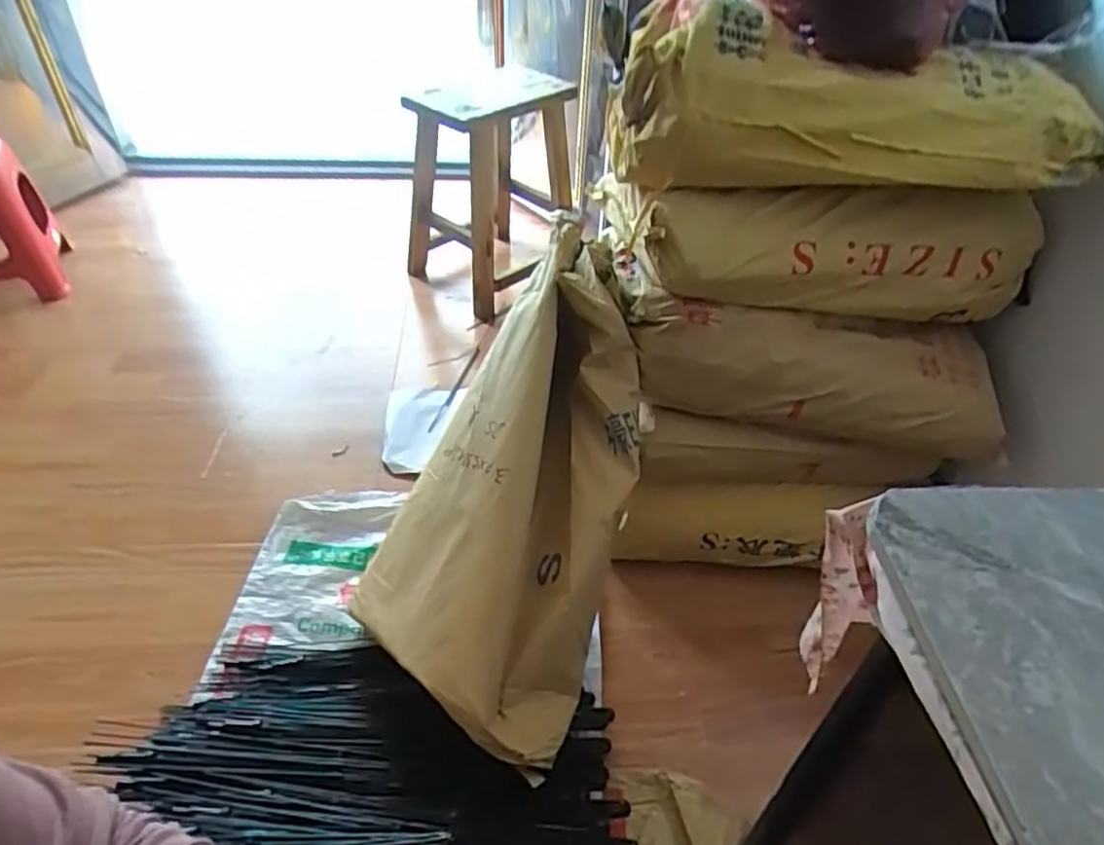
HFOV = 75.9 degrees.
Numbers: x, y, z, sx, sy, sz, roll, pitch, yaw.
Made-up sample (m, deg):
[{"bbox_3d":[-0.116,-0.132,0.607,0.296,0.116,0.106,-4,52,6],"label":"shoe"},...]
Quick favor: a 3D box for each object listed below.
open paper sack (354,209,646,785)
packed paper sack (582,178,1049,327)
[{"bbox_3d":[-0.062,0.053,1.036,0.351,0.185,0.762,12,73,10],"label":"open paper sack"},{"bbox_3d":[0.387,-0.338,1.140,0.630,0.191,0.396,-5,43,-9],"label":"packed paper sack"}]

